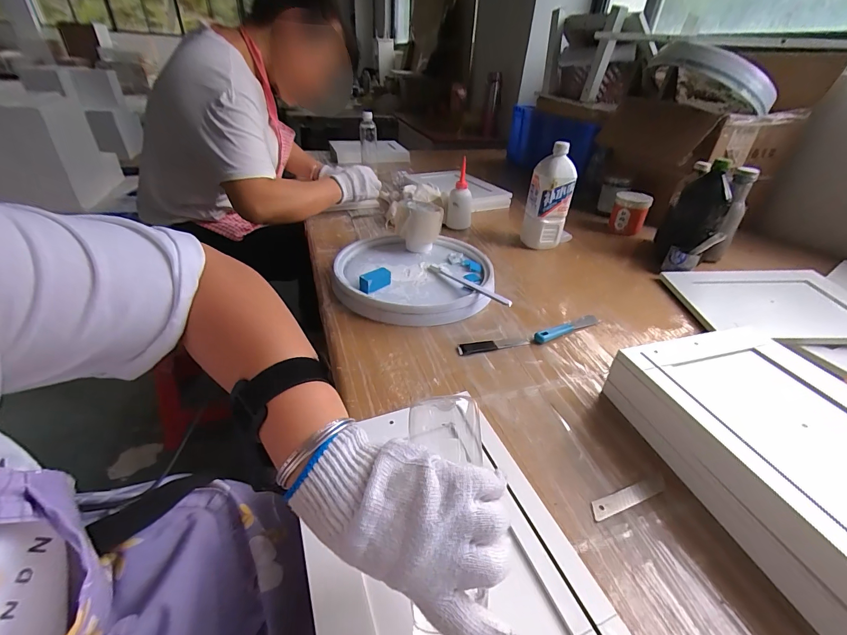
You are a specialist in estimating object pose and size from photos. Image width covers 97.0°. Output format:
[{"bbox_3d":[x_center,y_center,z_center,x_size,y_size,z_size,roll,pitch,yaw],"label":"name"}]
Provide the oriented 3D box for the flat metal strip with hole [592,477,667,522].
[{"bbox_3d":[0.211,0.183,0.383,0.097,0.004,0.017,-11,38,-19],"label":"flat metal strip with hole"}]

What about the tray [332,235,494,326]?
[{"bbox_3d":[-0.017,-0.087,0.708,0.281,0.043,0.284,2,35,-1],"label":"tray"}]

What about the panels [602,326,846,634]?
[{"bbox_3d":[0.375,0.138,0.396,0.249,0.077,0.291,-8,37,-15],"label":"panels"}]

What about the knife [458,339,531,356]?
[{"bbox_3d":[0.107,0.040,0.572,0.115,0.004,0.026,-7,37,-14],"label":"knife"}]

